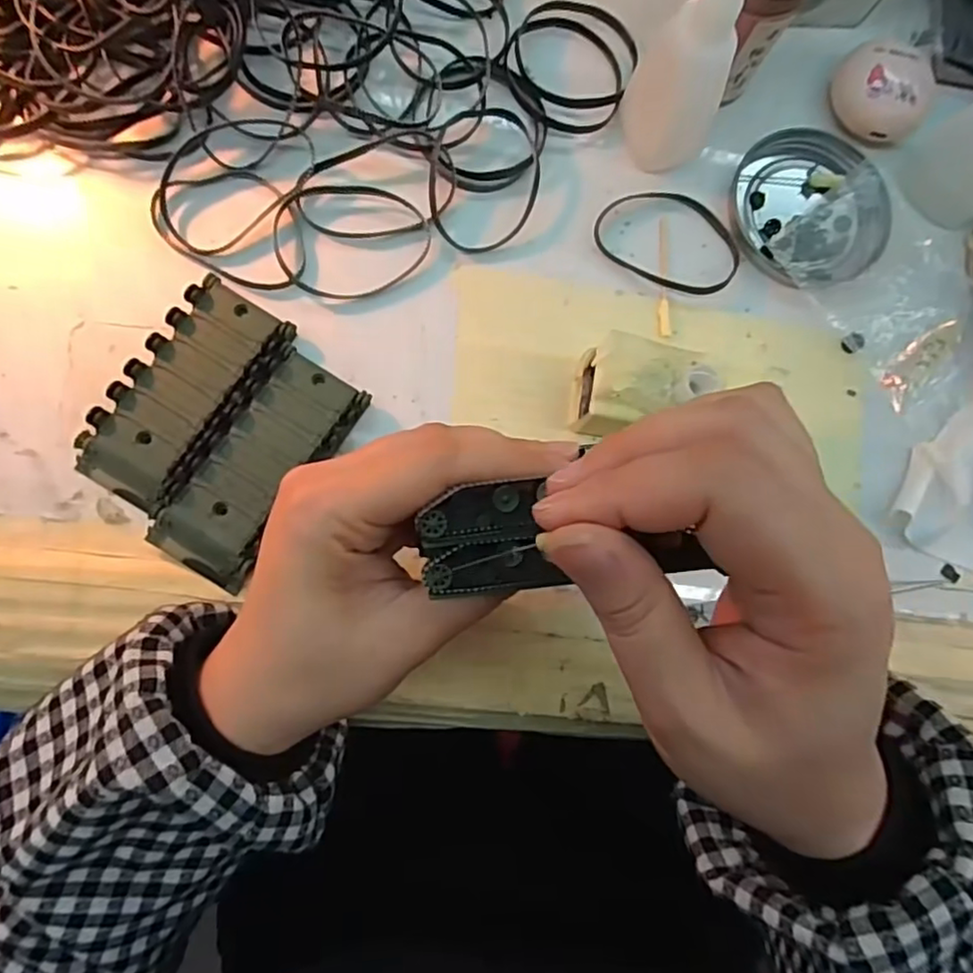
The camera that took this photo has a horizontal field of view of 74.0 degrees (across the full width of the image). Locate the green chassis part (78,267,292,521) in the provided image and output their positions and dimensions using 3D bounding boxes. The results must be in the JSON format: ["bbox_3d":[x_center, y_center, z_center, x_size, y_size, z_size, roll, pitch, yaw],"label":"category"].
[{"bbox_3d":[-0.124,-0.037,0.267,0.046,0.019,0.096,33,81,-1],"label":"green chassis part"}]

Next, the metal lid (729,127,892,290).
[{"bbox_3d":[0.158,-0.136,0.316,0.076,0.011,0.078,1,83,-6],"label":"metal lid"}]

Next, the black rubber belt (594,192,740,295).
[{"bbox_3d":[0.088,-0.119,0.308,0.070,0.006,0.049,29,81,-2],"label":"black rubber belt"}]

